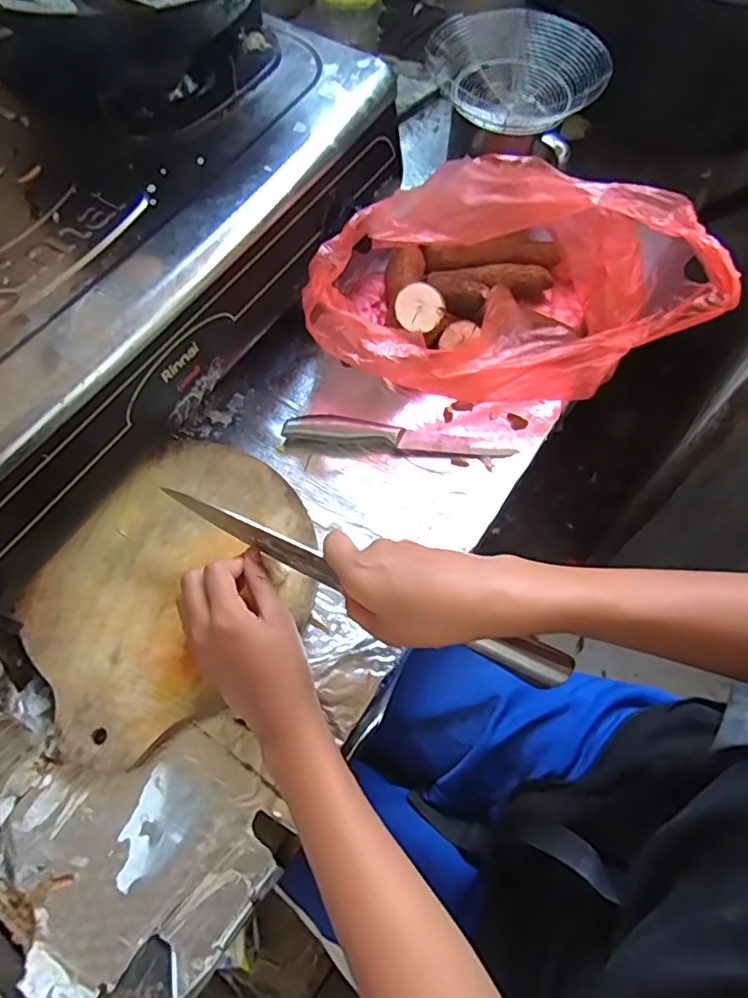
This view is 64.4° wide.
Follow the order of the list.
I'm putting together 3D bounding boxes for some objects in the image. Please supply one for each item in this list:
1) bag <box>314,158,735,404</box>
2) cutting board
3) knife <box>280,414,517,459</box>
[{"bbox_3d":[0.112,-0.210,0.563,0.333,0.157,0.210,-3,64,-1],"label":"bag"},{"bbox_3d":[-0.168,0.066,0.488,0.194,0.016,0.245,41,71,18],"label":"cutting board"},{"bbox_3d":[0.025,-0.060,0.568,0.215,0.010,0.025,7,78,-4],"label":"knife"}]

